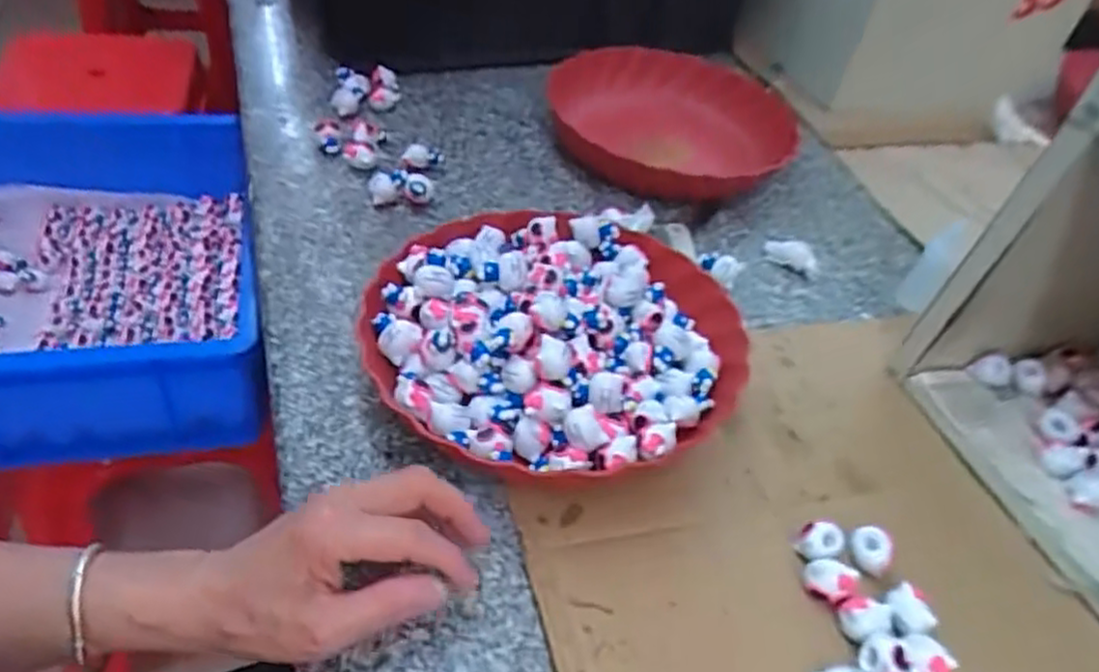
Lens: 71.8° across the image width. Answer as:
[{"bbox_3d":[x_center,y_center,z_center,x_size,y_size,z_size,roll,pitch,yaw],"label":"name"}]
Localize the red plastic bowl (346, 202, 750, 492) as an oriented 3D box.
[{"bbox_3d":[0.008,-0.008,0.507,0.232,0.071,0.229,5,43,-5],"label":"red plastic bowl"}]

